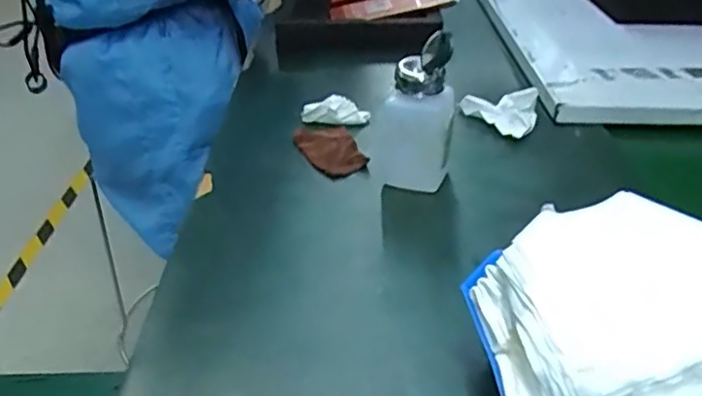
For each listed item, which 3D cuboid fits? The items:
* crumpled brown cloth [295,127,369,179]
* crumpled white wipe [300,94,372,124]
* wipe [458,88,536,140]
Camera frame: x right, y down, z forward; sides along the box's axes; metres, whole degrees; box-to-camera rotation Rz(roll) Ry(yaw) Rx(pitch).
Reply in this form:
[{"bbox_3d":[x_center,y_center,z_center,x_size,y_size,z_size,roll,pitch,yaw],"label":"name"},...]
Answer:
[{"bbox_3d":[-0.020,-0.047,0.599,0.054,0.007,0.098,-11,36,-17],"label":"crumpled brown cloth"},{"bbox_3d":[-0.016,-0.089,0.643,0.066,0.023,0.018,2,34,2],"label":"crumpled white wipe"},{"bbox_3d":[0.148,-0.086,0.640,0.074,0.022,0.067,9,35,11],"label":"wipe"}]

